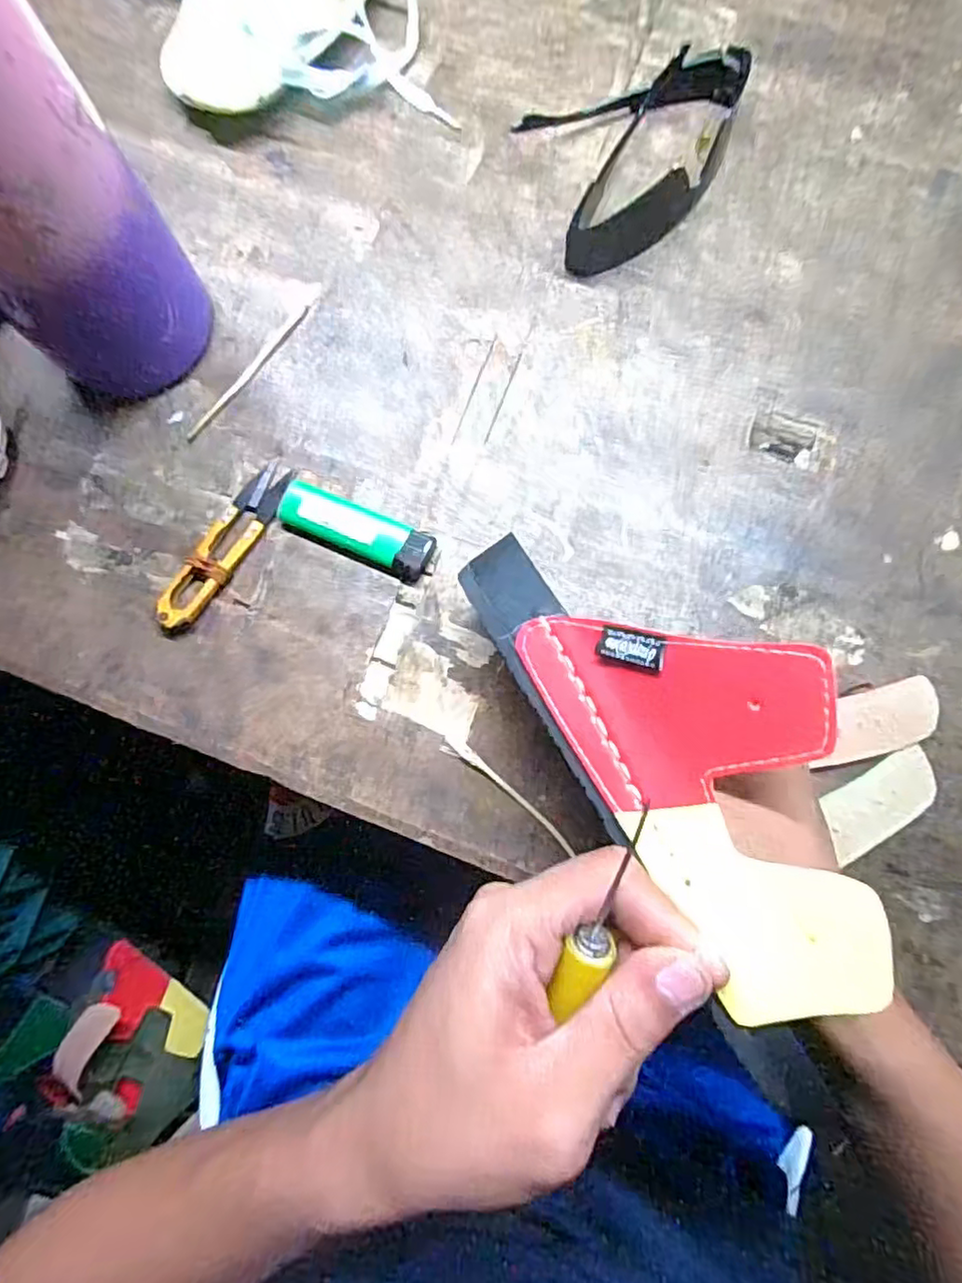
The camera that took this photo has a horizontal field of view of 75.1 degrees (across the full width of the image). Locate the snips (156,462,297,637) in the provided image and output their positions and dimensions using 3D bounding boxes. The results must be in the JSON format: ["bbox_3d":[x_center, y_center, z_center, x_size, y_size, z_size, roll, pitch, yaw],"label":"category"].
[{"bbox_3d":[-0.132,-0.049,0.321,0.021,0.012,0.102,29,83,7],"label":"snips"}]

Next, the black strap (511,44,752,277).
[{"bbox_3d":[0.094,-0.270,0.343,0.122,0.034,0.109,-15,80,-1],"label":"black strap"}]

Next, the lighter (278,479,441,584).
[{"bbox_3d":[-0.063,-0.057,0.321,0.084,0.013,0.025,25,82,6],"label":"lighter"}]

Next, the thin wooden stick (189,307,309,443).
[{"bbox_3d":[-0.125,-0.147,0.340,0.006,0.004,0.098,37,84,7],"label":"thin wooden stick"}]

